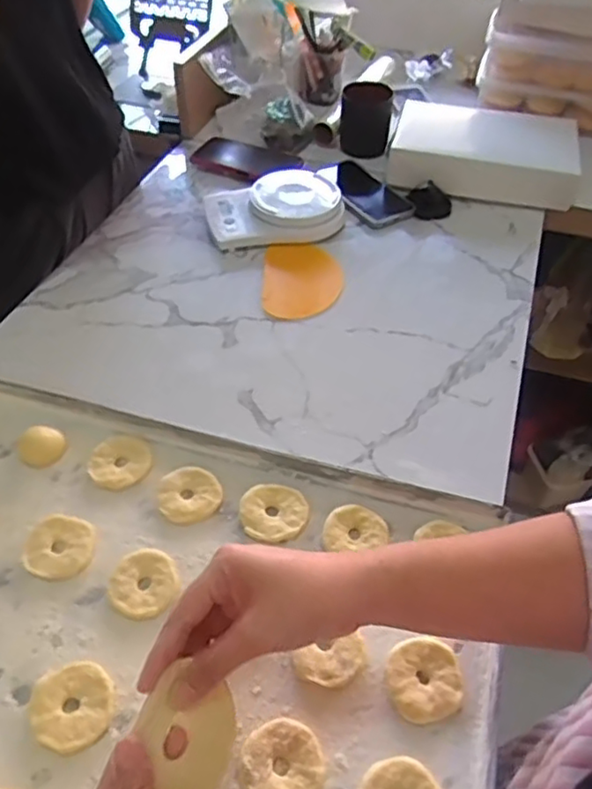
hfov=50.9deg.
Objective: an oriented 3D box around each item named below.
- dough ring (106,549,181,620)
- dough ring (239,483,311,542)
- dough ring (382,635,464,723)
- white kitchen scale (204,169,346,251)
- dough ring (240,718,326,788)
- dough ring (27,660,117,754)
[{"bbox_3d":[-0.127,0.159,0.524,0.055,0.012,0.058,1,48,-1],"label":"dough ring"},{"bbox_3d":[-0.021,0.107,0.570,0.060,0.011,0.054,17,50,14],"label":"dough ring"},{"bbox_3d":[0.097,0.218,0.478,0.056,0.009,0.059,1,48,-1],"label":"dough ring"},{"bbox_3d":[-0.028,-0.269,0.889,0.200,0.041,0.133,-6,48,-7],"label":"white kitchen scale"},{"bbox_3d":[-0.009,0.261,0.436,0.057,0.010,0.059,1,48,-1],"label":"dough ring"},{"bbox_3d":[-0.165,0.229,0.460,0.058,0.012,0.060,1,48,-1],"label":"dough ring"}]

